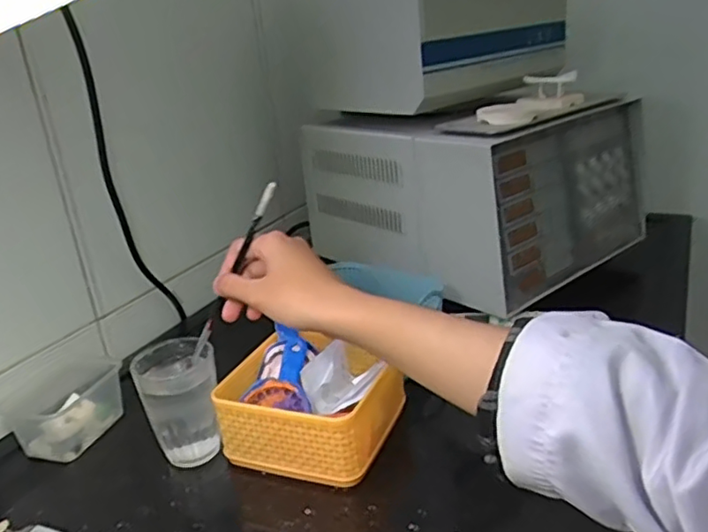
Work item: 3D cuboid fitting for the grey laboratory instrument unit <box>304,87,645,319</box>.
[{"bbox_3d":[0.164,-0.121,0.870,0.317,0.199,0.343,-23,27,-35],"label":"grey laboratory instrument unit"}]

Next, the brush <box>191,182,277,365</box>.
[{"bbox_3d":[-0.100,0.010,0.505,0.008,0.179,0.010,26,22,-6],"label":"brush"}]

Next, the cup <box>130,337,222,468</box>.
[{"bbox_3d":[-0.148,0.120,0.541,0.064,0.095,0.066,-6,22,2],"label":"cup"}]

